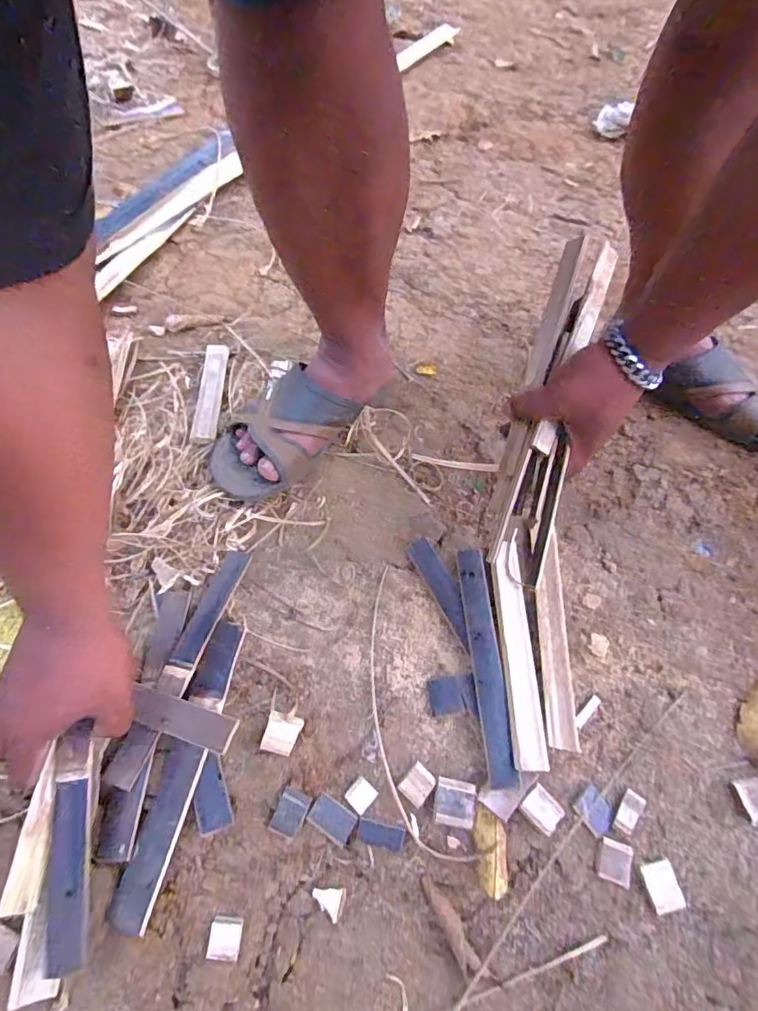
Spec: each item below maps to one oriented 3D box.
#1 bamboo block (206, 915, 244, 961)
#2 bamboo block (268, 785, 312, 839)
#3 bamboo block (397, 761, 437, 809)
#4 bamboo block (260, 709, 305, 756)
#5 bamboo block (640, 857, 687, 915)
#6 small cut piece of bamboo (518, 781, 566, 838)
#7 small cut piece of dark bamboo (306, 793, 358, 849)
[{"bbox_3d":[-0.109,0.305,0.364,0.022,0.008,0.024,2,57,-1],"label":"bamboo block"},{"bbox_3d":[-0.070,0.240,0.403,0.022,0.004,0.032,23,59,12],"label":"bamboo block"},{"bbox_3d":[0.031,0.226,0.417,0.022,0.008,0.026,38,63,20],"label":"bamboo block"},{"bbox_3d":[-0.081,0.191,0.431,0.029,0.008,0.030,13,57,6],"label":"bamboo block"},{"bbox_3d":[0.216,0.289,0.392,0.025,0.005,0.030,-13,59,-10],"label":"bamboo block"},{"bbox_3d":[0.128,0.237,0.401,0.025,0.015,0.029,-39,67,-24],"label":"small cut piece of bamboo"},{"bbox_3d":[-0.037,0.246,0.403,0.035,0.004,0.022,29,60,15],"label":"small cut piece of dark bamboo"}]

